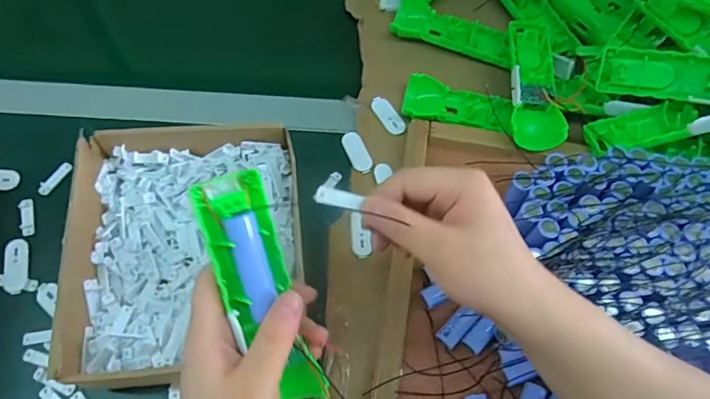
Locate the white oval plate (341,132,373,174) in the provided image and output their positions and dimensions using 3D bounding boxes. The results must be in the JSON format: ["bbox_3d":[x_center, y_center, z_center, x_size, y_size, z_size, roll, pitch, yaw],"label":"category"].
[{"bbox_3d":[0.003,-0.049,0.508,0.020,0.004,0.050,-20,68,-11],"label":"white oval plate"}]

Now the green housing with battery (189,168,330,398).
[{"bbox_3d":[-0.054,0.059,0.299,0.042,0.024,0.152,-21,101,-11],"label":"green housing with battery"}]

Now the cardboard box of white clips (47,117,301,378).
[{"bbox_3d":[-0.138,0.041,0.430,0.182,0.066,0.216,-5,66,-5],"label":"cardboard box of white clips"}]

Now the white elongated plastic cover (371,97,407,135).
[{"bbox_3d":[0.036,-0.090,0.529,0.020,0.005,0.050,-30,70,-15],"label":"white elongated plastic cover"}]

